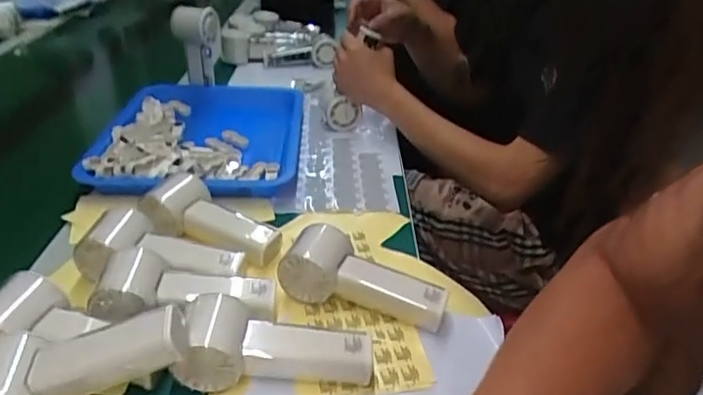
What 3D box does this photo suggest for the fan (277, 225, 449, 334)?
[{"bbox_3d":[0.013,0.076,0.505,0.152,0.052,0.053,12,32,15],"label":"fan"}]

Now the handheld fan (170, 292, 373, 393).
[{"bbox_3d":[-0.060,0.114,0.435,0.148,0.048,0.062,-1,31,-8],"label":"handheld fan"}]

